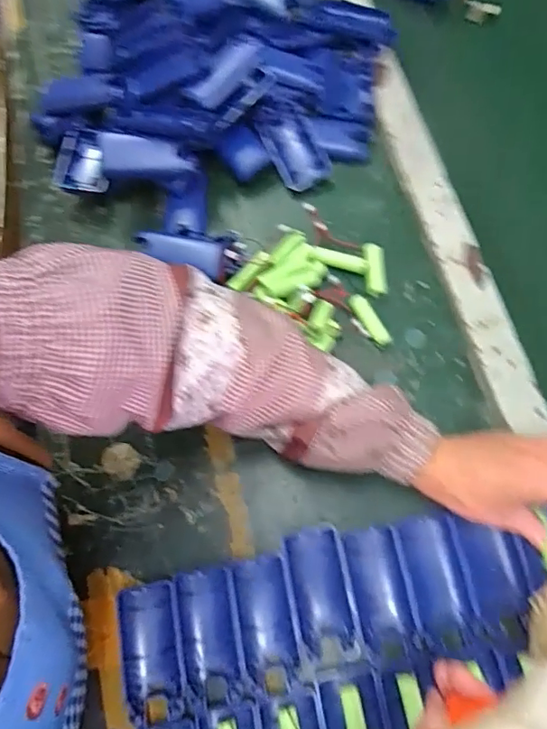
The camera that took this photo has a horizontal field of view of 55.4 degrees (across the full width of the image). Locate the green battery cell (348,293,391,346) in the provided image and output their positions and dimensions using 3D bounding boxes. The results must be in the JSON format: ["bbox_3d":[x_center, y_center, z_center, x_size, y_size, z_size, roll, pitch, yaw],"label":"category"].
[{"bbox_3d":[0.089,-0.041,0.483,0.014,0.014,0.053,-28,71,-8],"label":"green battery cell"}]

